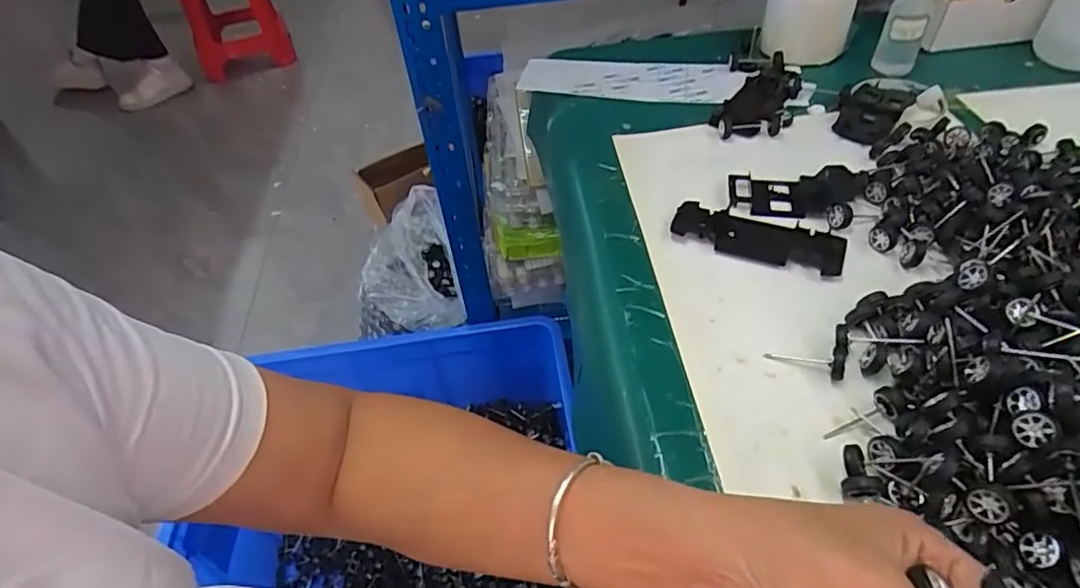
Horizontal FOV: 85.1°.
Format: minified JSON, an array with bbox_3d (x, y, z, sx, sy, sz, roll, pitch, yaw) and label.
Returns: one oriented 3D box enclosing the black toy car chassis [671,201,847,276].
[{"bbox_3d":[0.168,-0.045,0.454,0.125,0.007,0.044,17,52,21],"label":"black toy car chassis"}]

